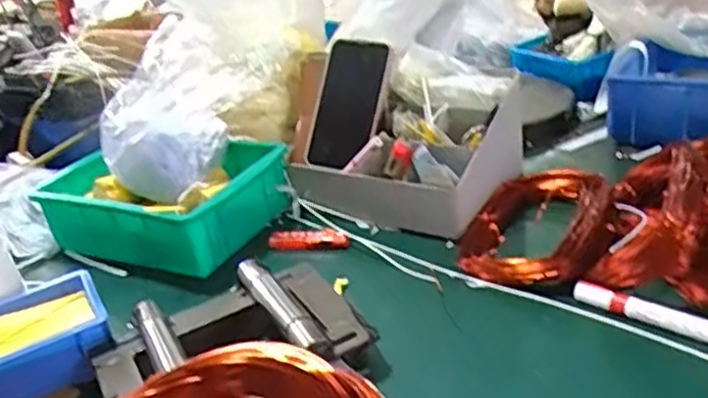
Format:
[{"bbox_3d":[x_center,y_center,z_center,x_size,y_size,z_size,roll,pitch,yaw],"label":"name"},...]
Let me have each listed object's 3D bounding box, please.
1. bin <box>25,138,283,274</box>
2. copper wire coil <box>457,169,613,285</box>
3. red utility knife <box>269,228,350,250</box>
[{"bbox_3d":[-0.209,-0.002,0.756,0.237,0.074,0.159,5,31,26],"label":"bin"},{"bbox_3d":[0.175,0.022,0.650,0.128,0.047,0.154,10,33,29],"label":"copper wire coil"},{"bbox_3d":[-0.045,0.041,0.697,0.081,0.011,0.023,-5,28,8],"label":"red utility knife"}]

